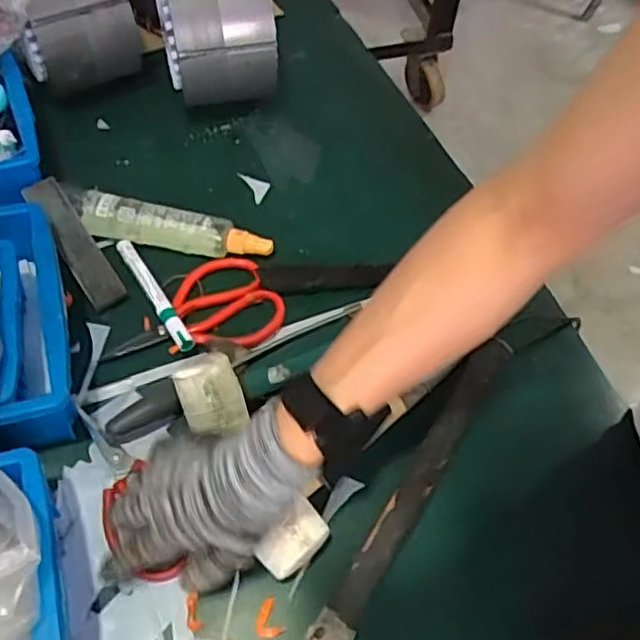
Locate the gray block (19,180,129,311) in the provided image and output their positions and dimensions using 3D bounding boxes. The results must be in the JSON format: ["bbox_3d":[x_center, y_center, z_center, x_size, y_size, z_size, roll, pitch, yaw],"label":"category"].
[{"bbox_3d":[-0.221,-0.069,0.608,0.032,0.020,0.125,-32,96,-21],"label":"gray block"}]

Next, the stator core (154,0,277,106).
[{"bbox_3d":[-0.115,-0.320,0.729,0.115,0.152,0.139,-11,59,-10],"label":"stator core"}]

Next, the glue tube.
[{"bbox_3d":[-0.140,-0.089,0.646,0.190,0.035,0.038,9,58,3],"label":"glue tube"}]

